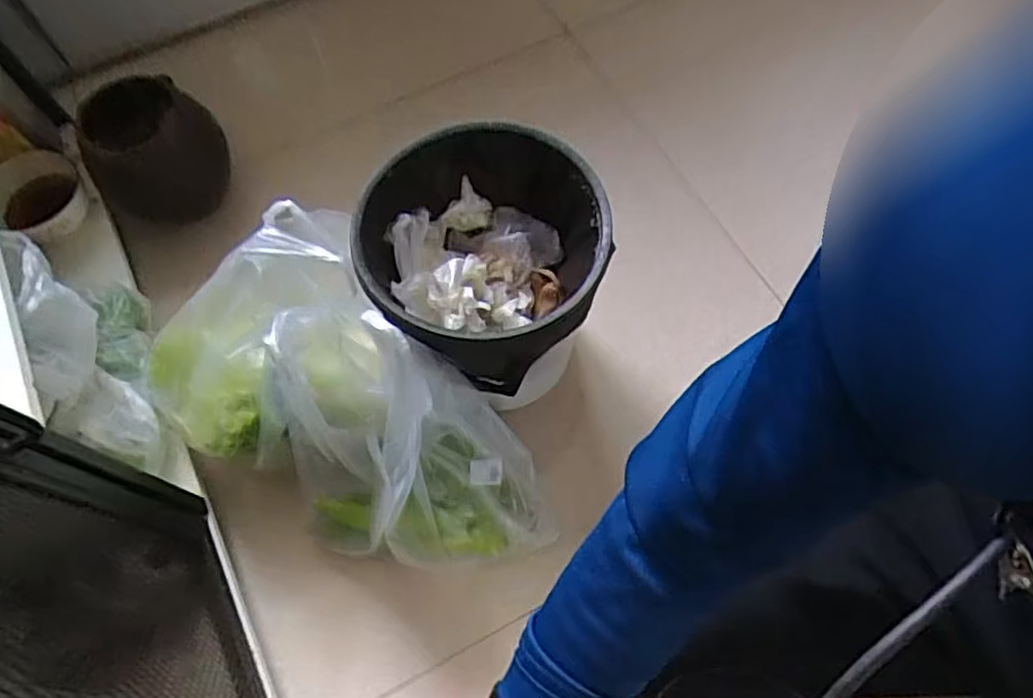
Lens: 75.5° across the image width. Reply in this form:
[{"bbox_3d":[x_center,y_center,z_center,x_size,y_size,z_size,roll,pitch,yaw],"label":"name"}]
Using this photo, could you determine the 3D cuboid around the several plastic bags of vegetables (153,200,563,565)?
[{"bbox_3d":[-0.179,0.089,0.721,0.269,0.283,0.411,-40,71,-14],"label":"several plastic bags of vegetables"}]

